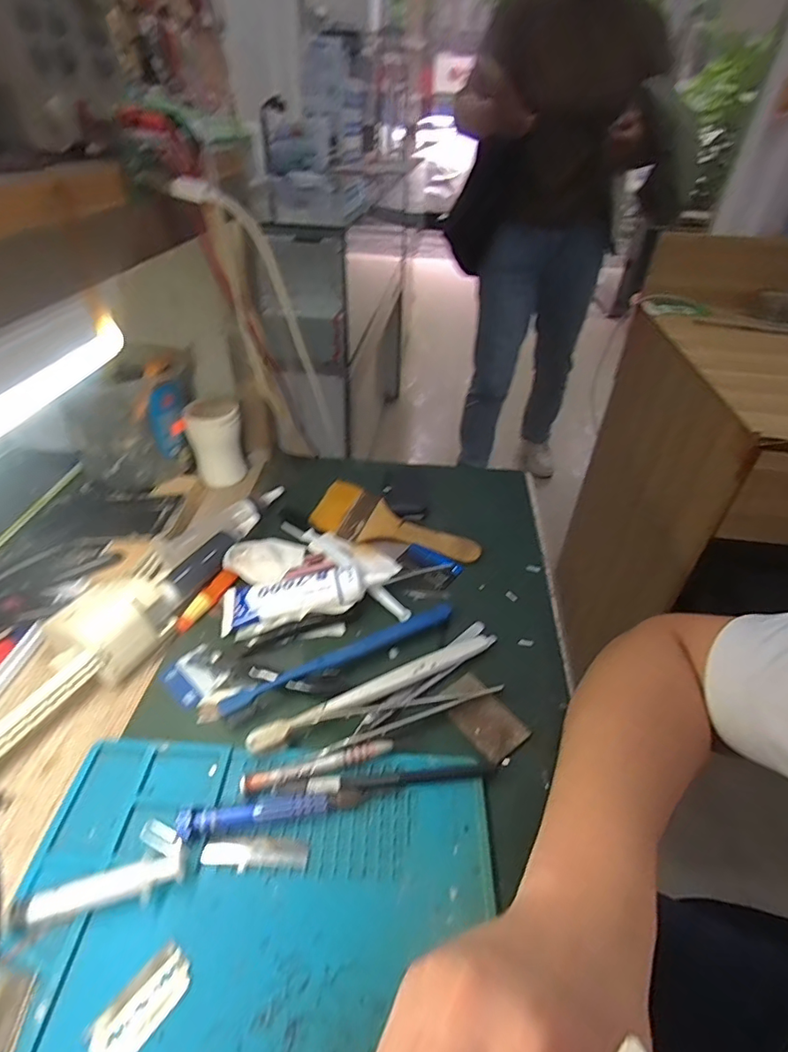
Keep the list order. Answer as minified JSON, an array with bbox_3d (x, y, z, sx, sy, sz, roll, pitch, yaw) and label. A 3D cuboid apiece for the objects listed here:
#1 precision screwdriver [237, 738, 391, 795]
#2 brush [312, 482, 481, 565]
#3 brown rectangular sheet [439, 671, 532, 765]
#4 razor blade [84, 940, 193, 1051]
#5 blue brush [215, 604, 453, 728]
[{"bbox_3d":[-0.046,0.146,0.314,0.093,0.005,0.010,-9,40,-13],"label":"precision screwdriver"},{"bbox_3d":[0.000,0.001,0.491,0.163,0.020,0.059,21,43,21],"label":"brush"},{"bbox_3d":[0.061,0.130,0.351,0.035,0.004,0.060,-29,47,-25],"label":"brown rectangular sheet"},{"bbox_3d":[-0.115,0.220,0.233,0.023,0.004,0.044,27,45,27],"label":"razor blade"},{"bbox_3d":[-0.037,0.097,0.381,0.185,0.016,0.023,-20,44,-25],"label":"blue brush"}]

